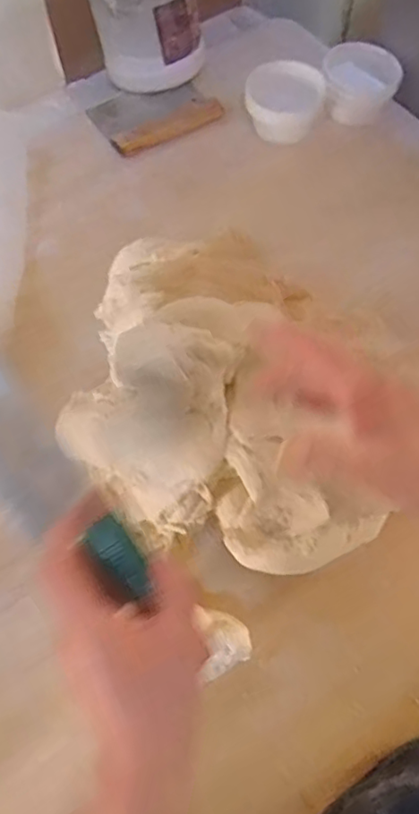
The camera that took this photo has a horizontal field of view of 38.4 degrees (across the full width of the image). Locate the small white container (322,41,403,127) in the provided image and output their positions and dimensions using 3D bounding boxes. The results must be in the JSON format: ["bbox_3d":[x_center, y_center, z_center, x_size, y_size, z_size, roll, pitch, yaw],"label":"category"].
[{"bbox_3d":[0.189,-0.409,0.760,0.094,0.051,0.102,5,67,3],"label":"small white container"}]

